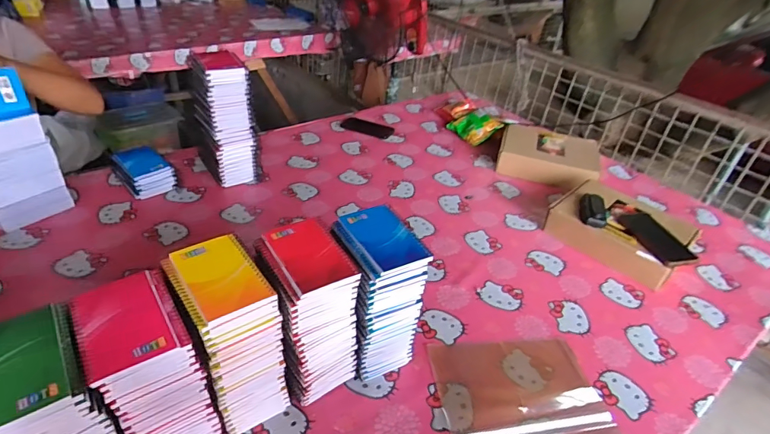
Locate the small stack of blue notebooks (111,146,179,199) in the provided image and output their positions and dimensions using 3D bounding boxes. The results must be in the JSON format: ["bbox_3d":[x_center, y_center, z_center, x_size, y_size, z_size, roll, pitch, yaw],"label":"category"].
[{"bbox_3d":[-0.572,-0.106,1.054,0.143,0.067,0.101,34,44,32],"label":"small stack of blue notebooks"}]

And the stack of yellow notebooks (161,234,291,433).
[{"bbox_3d":[-0.208,0.165,0.591,0.099,0.244,0.131,-22,45,-34],"label":"stack of yellow notebooks"}]

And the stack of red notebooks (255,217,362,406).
[{"bbox_3d":[-0.109,0.142,0.635,0.105,0.245,0.123,-18,42,-29],"label":"stack of red notebooks"}]

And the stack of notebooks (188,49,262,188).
[{"bbox_3d":[-0.383,-0.224,1.063,0.102,0.291,0.131,-21,44,-32],"label":"stack of notebooks"}]

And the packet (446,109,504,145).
[{"bbox_3d":[0.282,-0.298,1.402,0.123,0.041,0.162,-33,44,-1],"label":"packet"}]

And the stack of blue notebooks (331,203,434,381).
[{"bbox_3d":[-0.019,0.123,0.677,0.101,0.240,0.132,-15,41,-27],"label":"stack of blue notebooks"}]

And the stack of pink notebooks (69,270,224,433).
[{"bbox_3d":[-0.282,0.203,0.535,0.101,0.240,0.131,-25,46,-36],"label":"stack of pink notebooks"}]

